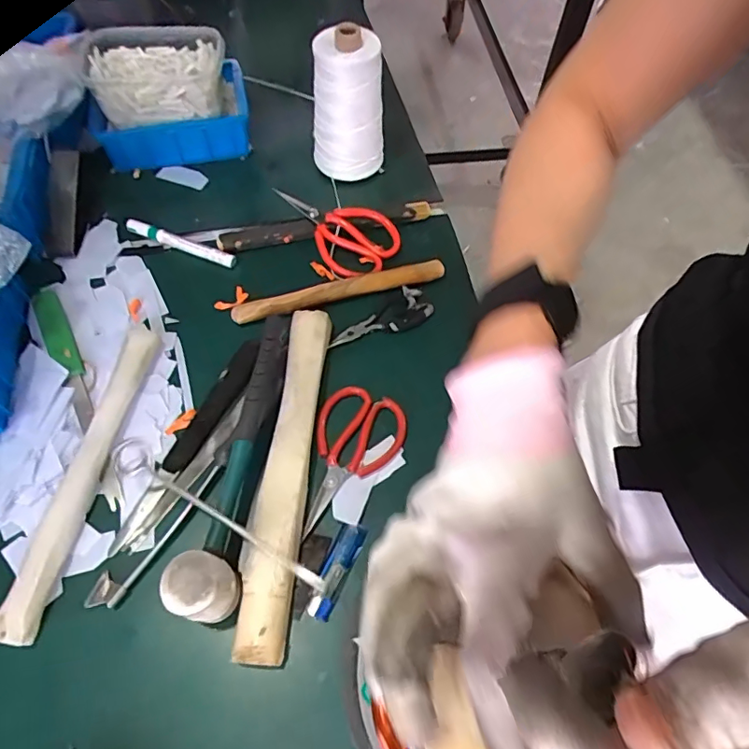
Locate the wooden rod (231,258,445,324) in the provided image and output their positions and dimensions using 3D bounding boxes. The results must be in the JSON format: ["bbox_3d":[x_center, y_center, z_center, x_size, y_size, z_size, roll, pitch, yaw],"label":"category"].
[{"bbox_3d":[-0.038,-0.098,0.602,0.249,0.023,0.025,-16,63,-9],"label":"wooden rod"}]

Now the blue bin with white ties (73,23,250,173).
[{"bbox_3d":[-0.264,-0.363,0.674,0.179,0.132,0.144,-8,62,-5],"label":"blue bin with white ties"}]

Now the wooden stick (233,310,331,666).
[{"bbox_3d":[-0.083,0.085,0.493,0.049,0.032,0.327,4,61,1],"label":"wooden stick"}]

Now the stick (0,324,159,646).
[{"bbox_3d":[-0.271,0.082,0.489,0.031,0.032,0.305,10,62,5],"label":"stick"}]

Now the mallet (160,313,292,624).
[{"bbox_3d":[-0.120,0.061,0.483,0.044,0.070,0.304,6,61,3],"label":"mallet"}]

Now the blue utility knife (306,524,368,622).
[{"bbox_3d":[-0.034,0.172,0.459,0.024,0.011,0.082,24,64,12],"label":"blue utility knife"}]

